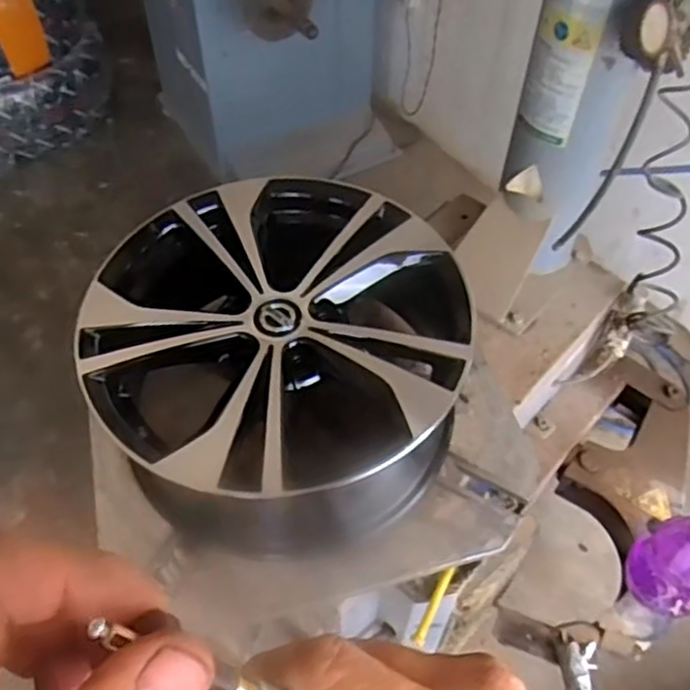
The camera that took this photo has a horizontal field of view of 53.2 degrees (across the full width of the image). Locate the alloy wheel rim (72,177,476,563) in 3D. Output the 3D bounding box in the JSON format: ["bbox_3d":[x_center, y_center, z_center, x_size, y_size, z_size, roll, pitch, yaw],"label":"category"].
[{"bbox_3d":[-0.082,0.031,0.856,0.405,0.267,0.388,1,52,-1],"label":"alloy wheel rim"}]

